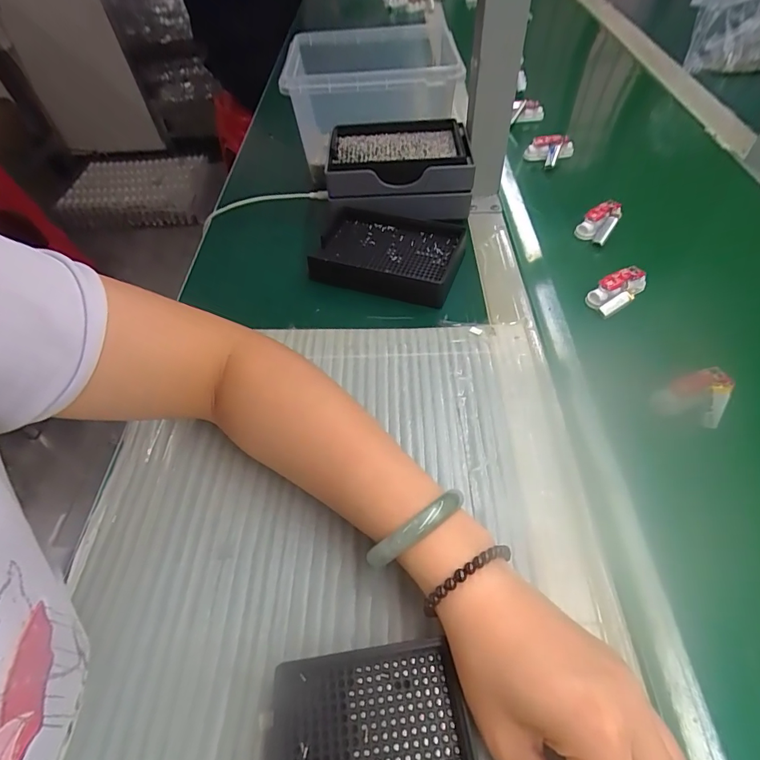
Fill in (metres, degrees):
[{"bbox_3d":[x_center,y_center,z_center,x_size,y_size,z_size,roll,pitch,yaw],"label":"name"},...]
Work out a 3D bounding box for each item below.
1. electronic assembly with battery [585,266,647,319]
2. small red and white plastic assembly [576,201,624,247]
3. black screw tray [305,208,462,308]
[{"bbox_3d":[0.222,-0.082,0.406,0.054,0.024,0.028,-23,54,-14],"label":"electronic assembly with battery"},{"bbox_3d":[0.231,-0.167,0.467,0.034,0.026,0.046,26,58,22],"label":"small red and white plastic assembly"},{"bbox_3d":[0.003,-0.130,0.447,0.154,0.030,0.094,16,55,15],"label":"black screw tray"}]

